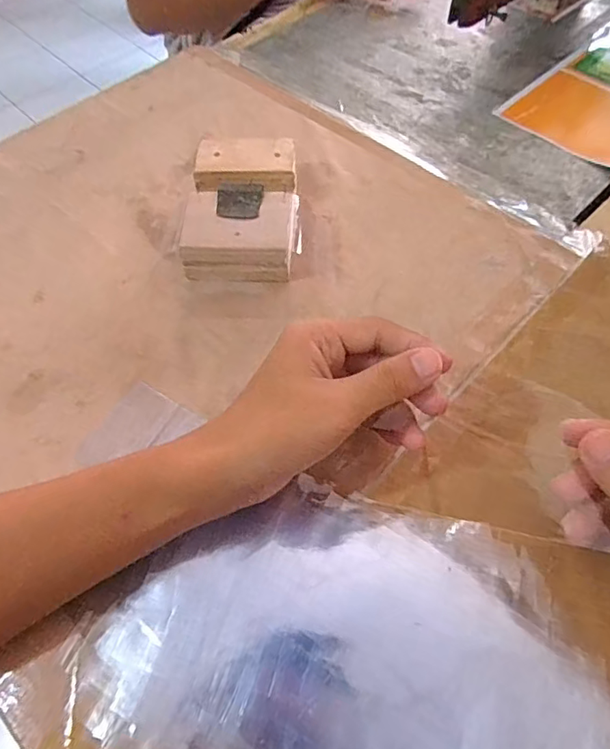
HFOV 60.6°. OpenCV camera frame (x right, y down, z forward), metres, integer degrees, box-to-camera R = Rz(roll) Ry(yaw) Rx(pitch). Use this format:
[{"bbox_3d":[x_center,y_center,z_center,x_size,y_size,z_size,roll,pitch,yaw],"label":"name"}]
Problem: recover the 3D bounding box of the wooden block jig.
[{"bbox_3d":[-0.047,-0.130,0.415,0.085,0.037,0.149,1,57,1],"label":"wooden block jig"}]

